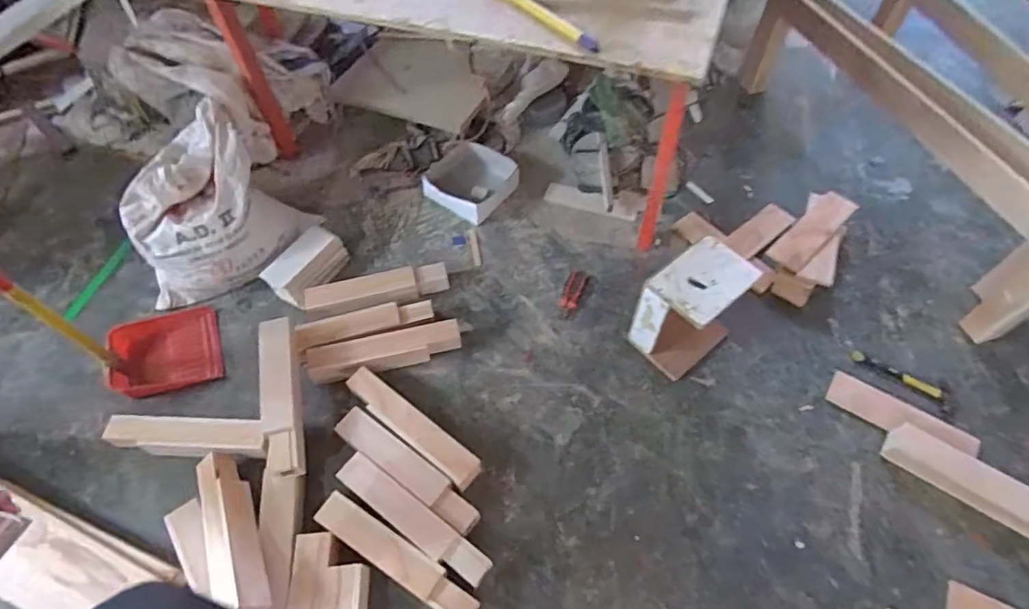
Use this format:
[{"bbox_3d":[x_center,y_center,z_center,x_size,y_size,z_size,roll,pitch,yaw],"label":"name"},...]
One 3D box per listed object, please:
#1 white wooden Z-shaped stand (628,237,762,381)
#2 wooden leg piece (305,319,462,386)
[{"bbox_3d":[0.494,0.013,1.543,0.286,0.312,0.204,-40,66,-21],"label":"white wooden Z-shaped stand"},{"bbox_3d":[-0.382,0.145,1.618,0.448,0.075,0.122,-14,59,-8],"label":"wooden leg piece"}]

